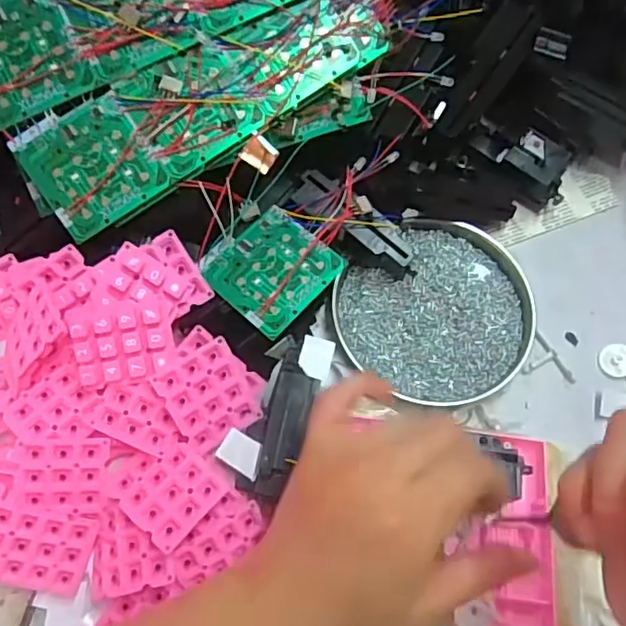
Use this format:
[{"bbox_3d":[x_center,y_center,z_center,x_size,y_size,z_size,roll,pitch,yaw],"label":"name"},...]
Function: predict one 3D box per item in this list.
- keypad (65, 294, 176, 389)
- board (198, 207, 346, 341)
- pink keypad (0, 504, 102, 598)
[{"bbox_3d":[-0.116,0.016,0.354,0.057,0.015,0.050,-7,96,-3],"label":"keypad"},{"bbox_3d":[-0.026,-0.030,0.382,0.071,0.005,0.072,41,74,13],"label":"board"},{"bbox_3d":[-0.160,0.138,0.338,0.059,0.005,0.048,19,96,-14],"label":"pink keypad"}]

